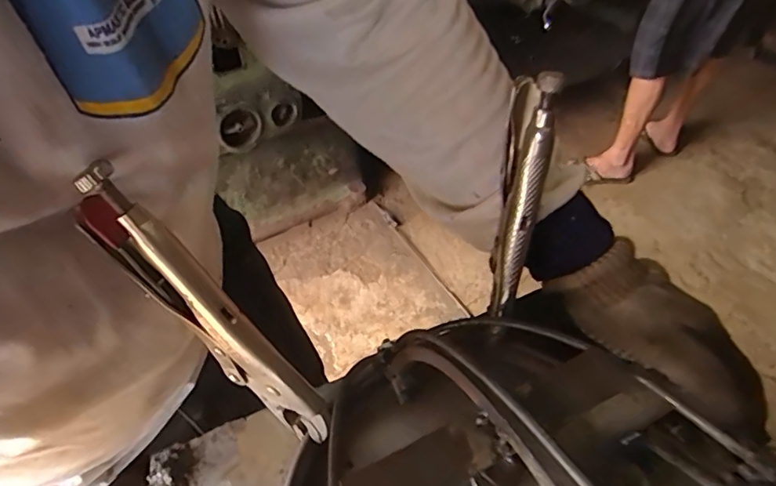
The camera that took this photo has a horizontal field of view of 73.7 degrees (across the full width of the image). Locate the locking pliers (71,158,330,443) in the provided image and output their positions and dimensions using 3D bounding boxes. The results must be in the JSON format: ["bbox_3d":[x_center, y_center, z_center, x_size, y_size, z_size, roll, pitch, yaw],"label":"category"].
[{"bbox_3d":[-0.089,0.041,0.263,0.052,0.182,0.012,-12,32,41],"label":"locking pliers"}]

